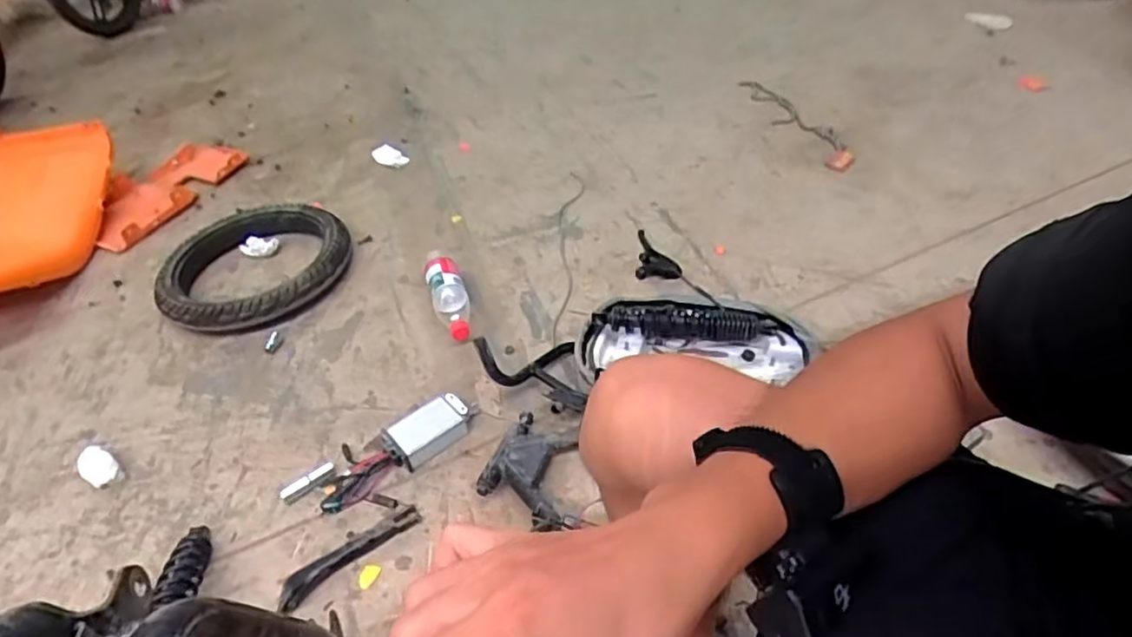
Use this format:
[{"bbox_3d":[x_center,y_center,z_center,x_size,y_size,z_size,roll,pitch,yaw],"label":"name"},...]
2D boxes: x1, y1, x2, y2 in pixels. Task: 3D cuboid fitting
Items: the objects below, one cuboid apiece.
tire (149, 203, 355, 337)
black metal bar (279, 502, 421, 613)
[{"bbox_3d":[-0.606,-0.099,1.274,0.363,0.081,0.303,-19,44,-14],"label":"tire"},{"bbox_3d":[-0.279,0.308,0.840,0.192,0.030,0.030,-32,48,-26],"label":"black metal bar"}]

